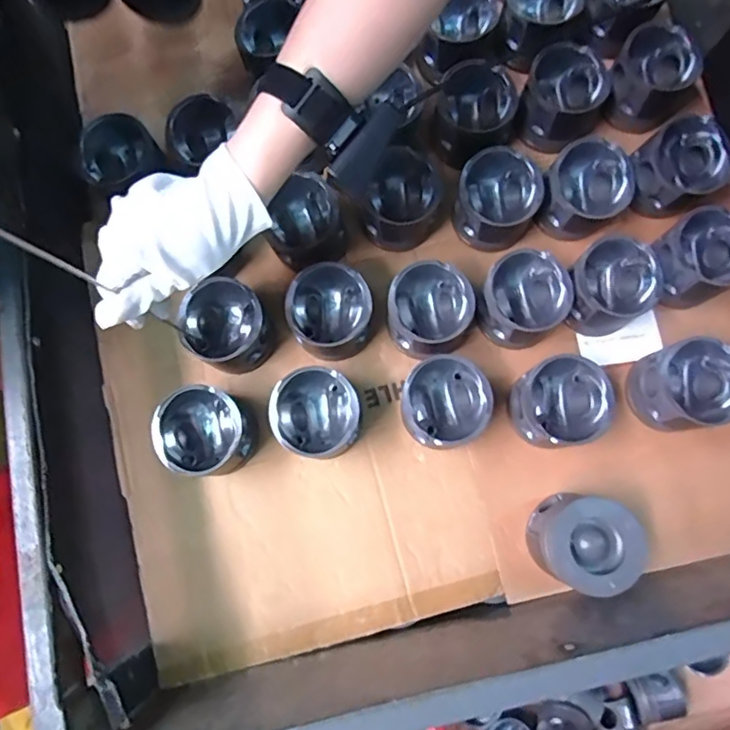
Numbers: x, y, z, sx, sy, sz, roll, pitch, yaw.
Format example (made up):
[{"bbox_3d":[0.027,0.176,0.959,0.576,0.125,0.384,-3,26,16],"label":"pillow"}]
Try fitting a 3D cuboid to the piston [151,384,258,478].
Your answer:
[{"bbox_3d":[-0.160,0.068,0.554,0.082,0.076,0.082,0,78,2],"label":"piston"}]

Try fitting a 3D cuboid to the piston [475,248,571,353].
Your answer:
[{"bbox_3d":[0.162,-0.065,0.572,0.084,0.075,0.081,0,78,2],"label":"piston"}]

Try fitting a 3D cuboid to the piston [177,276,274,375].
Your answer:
[{"bbox_3d":[-0.143,-0.038,0.578,0.088,0.076,0.090,0,78,2],"label":"piston"}]

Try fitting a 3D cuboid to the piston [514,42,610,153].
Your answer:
[{"bbox_3d":[0.217,-0.293,0.605,0.084,0.074,0.083,0,78,2],"label":"piston"}]

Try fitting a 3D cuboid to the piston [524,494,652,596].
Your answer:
[{"bbox_3d":[0.206,0.168,0.521,0.082,0.083,0.083,0,78,2],"label":"piston"}]

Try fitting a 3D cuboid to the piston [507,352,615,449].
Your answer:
[{"bbox_3d":[0.192,0.040,0.550,0.085,0.081,0.082,0,78,2],"label":"piston"}]

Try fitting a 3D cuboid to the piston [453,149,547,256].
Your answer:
[{"bbox_3d":[0.139,-0.174,0.587,0.082,0.082,0.077,0,78,2],"label":"piston"}]

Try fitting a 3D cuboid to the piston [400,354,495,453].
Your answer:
[{"bbox_3d":[0.079,0.040,0.553,0.086,0.079,0.084,0,78,2],"label":"piston"}]

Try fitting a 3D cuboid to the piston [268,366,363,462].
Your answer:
[{"bbox_3d":[-0.047,0.053,0.554,0.083,0.077,0.087,0,78,2],"label":"piston"}]

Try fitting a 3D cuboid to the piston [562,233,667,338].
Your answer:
[{"bbox_3d":[0.250,-0.077,0.570,0.086,0.075,0.081,-34,79,-6],"label":"piston"}]

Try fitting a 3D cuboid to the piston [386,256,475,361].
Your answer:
[{"bbox_3d":[0.065,-0.054,0.571,0.085,0.077,0.090,0,78,2],"label":"piston"}]

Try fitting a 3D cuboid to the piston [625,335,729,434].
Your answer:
[{"bbox_3d":[0.320,0.023,0.550,0.083,0.076,0.084,0,78,2],"label":"piston"}]

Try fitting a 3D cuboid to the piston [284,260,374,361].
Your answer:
[{"bbox_3d":[-0.035,-0.054,0.575,0.082,0.079,0.084,0,78,2],"label":"piston"}]

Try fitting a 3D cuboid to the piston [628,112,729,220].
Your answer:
[{"bbox_3d":[0.330,-0.210,0.590,0.085,0.069,0.082,0,78,2],"label":"piston"}]

